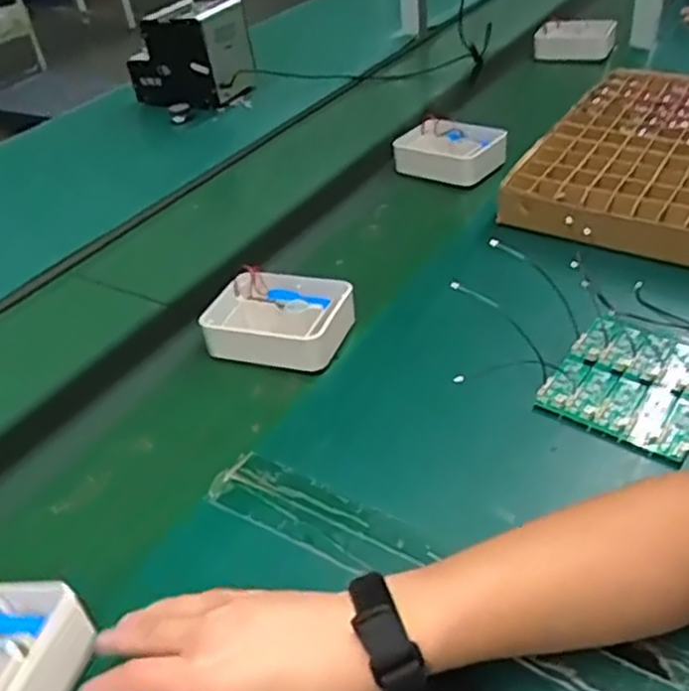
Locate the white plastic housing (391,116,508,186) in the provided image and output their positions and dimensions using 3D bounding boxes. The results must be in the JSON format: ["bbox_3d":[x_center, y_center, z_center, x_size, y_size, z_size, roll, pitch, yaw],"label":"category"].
[{"bbox_3d":[0.140,-0.260,0.989,0.141,0.056,0.087,22,46,32],"label":"white plastic housing"}]

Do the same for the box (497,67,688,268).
[{"bbox_3d":[0.393,-0.225,0.882,0.282,0.056,0.399,18,44,28],"label":"box"}]

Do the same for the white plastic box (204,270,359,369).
[{"bbox_3d":[-0.065,-0.026,0.723,0.143,0.046,0.104,8,40,18],"label":"white plastic box"}]

